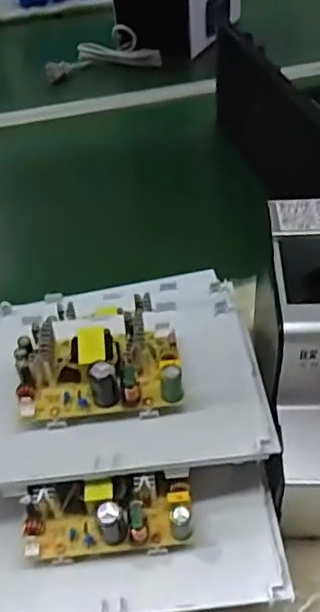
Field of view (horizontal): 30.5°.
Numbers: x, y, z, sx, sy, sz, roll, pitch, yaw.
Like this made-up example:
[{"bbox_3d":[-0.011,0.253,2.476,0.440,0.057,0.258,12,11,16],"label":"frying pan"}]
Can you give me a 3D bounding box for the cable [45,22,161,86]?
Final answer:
[{"bbox_3d":[-0.094,-0.415,0.953,0.184,0.051,0.079,-10,46,-3],"label":"cable"}]

